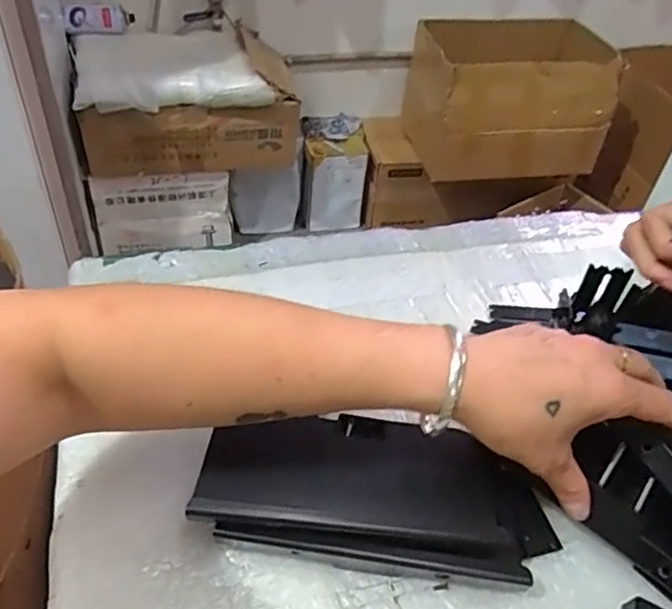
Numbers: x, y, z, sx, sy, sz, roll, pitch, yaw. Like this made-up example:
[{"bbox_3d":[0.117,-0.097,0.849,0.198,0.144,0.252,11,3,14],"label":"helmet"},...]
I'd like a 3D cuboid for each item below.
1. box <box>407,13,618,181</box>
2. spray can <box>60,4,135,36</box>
[{"bbox_3d":[0.477,-0.554,1.685,0.500,0.318,0.321,-4,44,-10],"label":"box"},{"bbox_3d":[-0.567,-0.683,1.482,0.164,0.069,0.070,-17,48,-22],"label":"spray can"}]

